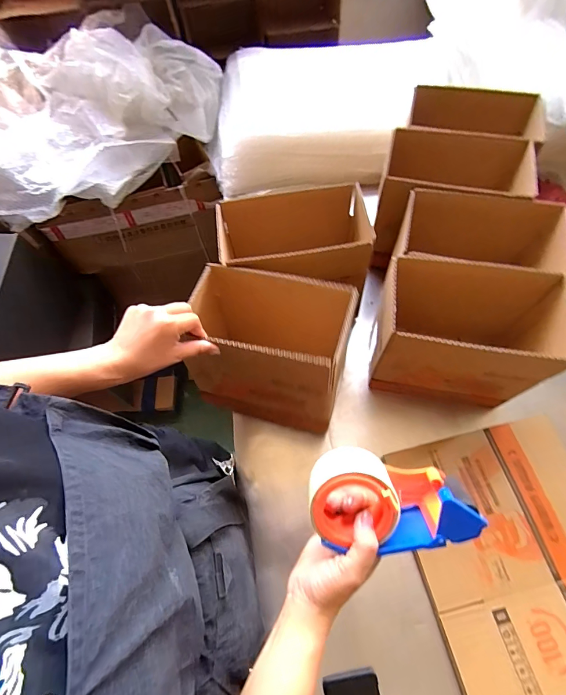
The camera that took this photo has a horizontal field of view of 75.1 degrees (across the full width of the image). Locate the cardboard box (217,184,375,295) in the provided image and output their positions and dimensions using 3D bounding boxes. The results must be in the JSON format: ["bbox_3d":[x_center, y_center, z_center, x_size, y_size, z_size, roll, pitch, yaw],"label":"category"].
[{"bbox_3d":[0.025,-0.172,0.619,0.258,0.136,0.135,-9,65,-1],"label":"cardboard box"}]

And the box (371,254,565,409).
[{"bbox_3d":[0.272,-0.014,0.589,0.230,0.211,0.136,10,66,7],"label":"box"}]

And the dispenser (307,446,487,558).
[{"bbox_3d":[0.102,0.152,0.359,0.149,0.071,0.083,6,65,5],"label":"dispenser"}]

